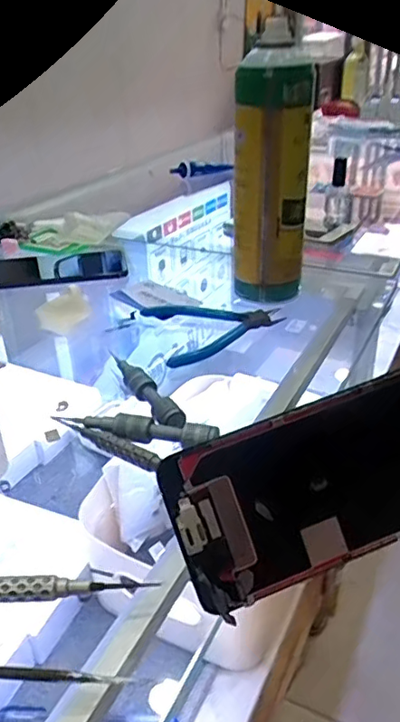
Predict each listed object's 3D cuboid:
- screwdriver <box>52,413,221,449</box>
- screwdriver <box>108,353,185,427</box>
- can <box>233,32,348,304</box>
[{"bbox_3d":[-0.042,0.042,0.358,0.106,0.011,0.013,6,32,13],"label":"screwdriver"},{"bbox_3d":[-0.039,0.019,0.396,0.016,0.010,0.108,-17,34,-24],"label":"screwdriver"},{"bbox_3d":[0.067,-0.155,0.495,0.056,0.215,0.060,-28,39,-36],"label":"can"}]

